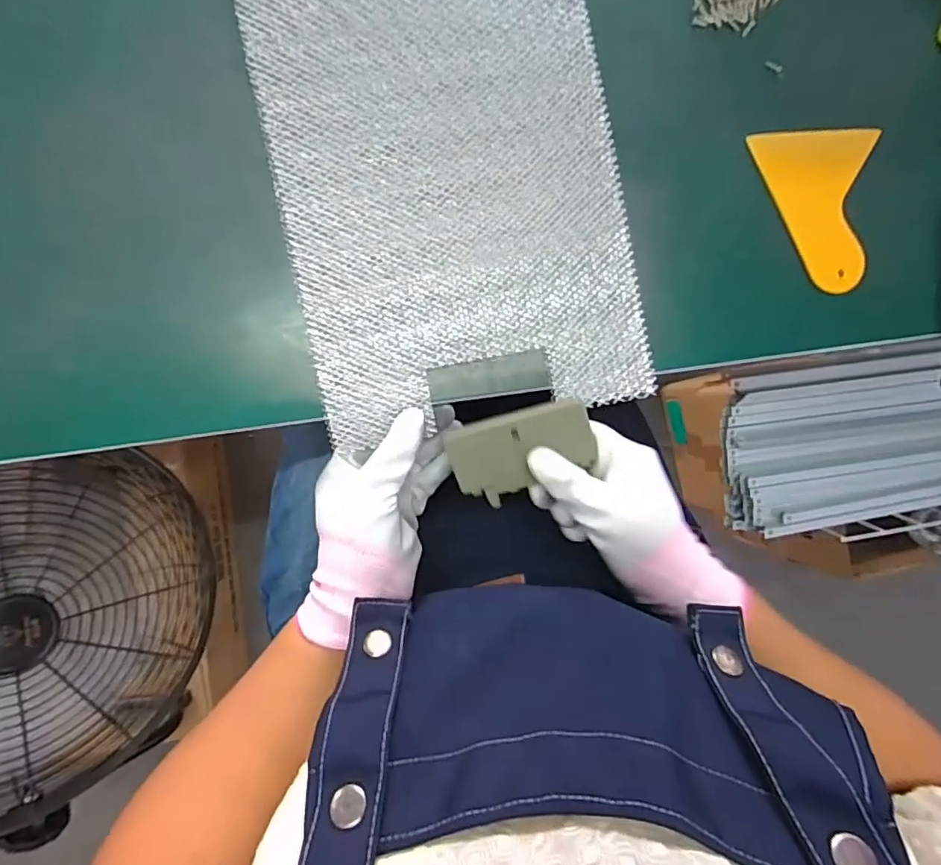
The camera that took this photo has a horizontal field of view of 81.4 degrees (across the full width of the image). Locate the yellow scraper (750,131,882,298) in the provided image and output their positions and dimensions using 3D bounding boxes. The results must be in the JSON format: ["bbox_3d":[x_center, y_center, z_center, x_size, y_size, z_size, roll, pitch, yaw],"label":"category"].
[{"bbox_3d":[0.223,-0.141,0.354,0.082,0.011,0.102,-6,93,-5],"label":"yellow scraper"}]

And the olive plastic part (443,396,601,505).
[{"bbox_3d":[0.031,0.013,0.329,0.083,0.004,0.055,-16,112,10],"label":"olive plastic part"}]

